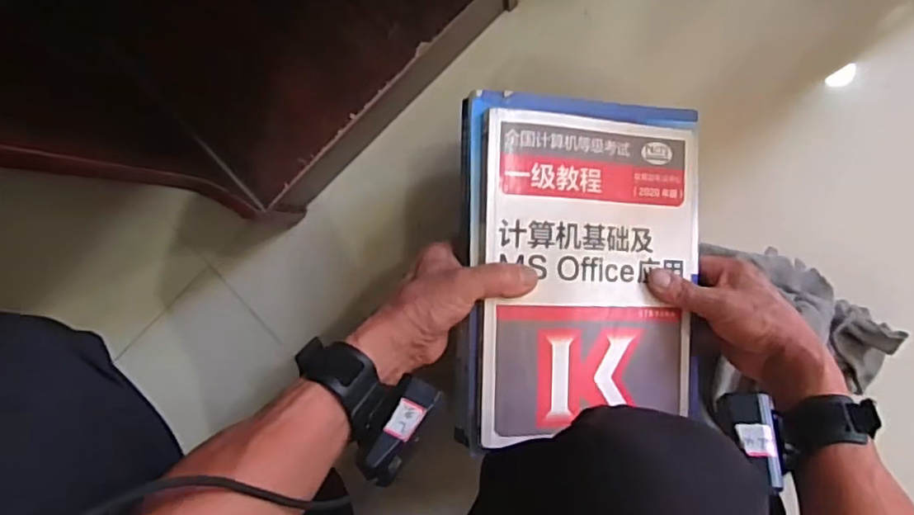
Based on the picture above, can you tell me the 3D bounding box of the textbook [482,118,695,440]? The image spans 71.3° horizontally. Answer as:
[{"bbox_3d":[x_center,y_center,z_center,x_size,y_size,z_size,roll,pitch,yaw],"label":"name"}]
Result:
[{"bbox_3d":[0.111,0.013,0.506,0.186,0.009,0.243,2,88,-20],"label":"textbook"}]

